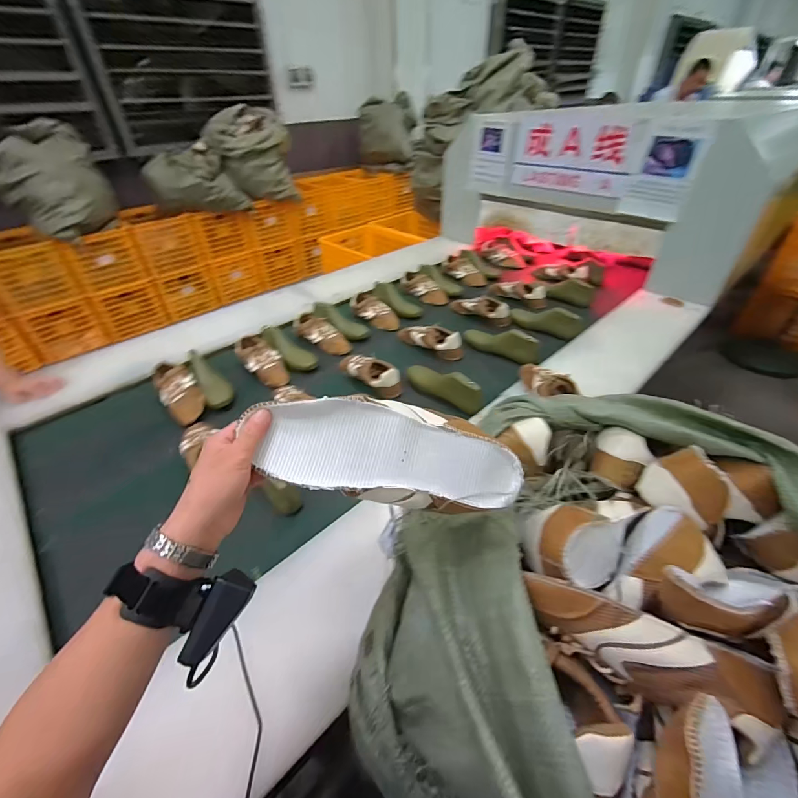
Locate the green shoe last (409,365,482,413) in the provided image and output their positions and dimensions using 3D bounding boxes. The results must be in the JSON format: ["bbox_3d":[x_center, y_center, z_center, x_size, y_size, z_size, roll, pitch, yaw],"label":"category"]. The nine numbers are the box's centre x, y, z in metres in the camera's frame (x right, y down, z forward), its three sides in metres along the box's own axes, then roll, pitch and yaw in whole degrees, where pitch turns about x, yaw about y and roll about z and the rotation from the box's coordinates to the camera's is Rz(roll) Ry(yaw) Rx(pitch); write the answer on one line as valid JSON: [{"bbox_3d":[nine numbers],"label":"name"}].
[{"bbox_3d":[0.119,-0.044,1.066,0.245,0.084,0.068,26,48,28],"label":"green shoe last"}]

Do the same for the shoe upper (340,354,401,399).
[{"bbox_3d":[-0.085,-0.080,1.143,0.092,0.081,0.227,-30,48,-29],"label":"shoe upper"}]

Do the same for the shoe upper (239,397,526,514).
[{"bbox_3d":[-0.004,0.055,0.390,0.243,0.068,0.095,11,83,-4],"label":"shoe upper"}]

